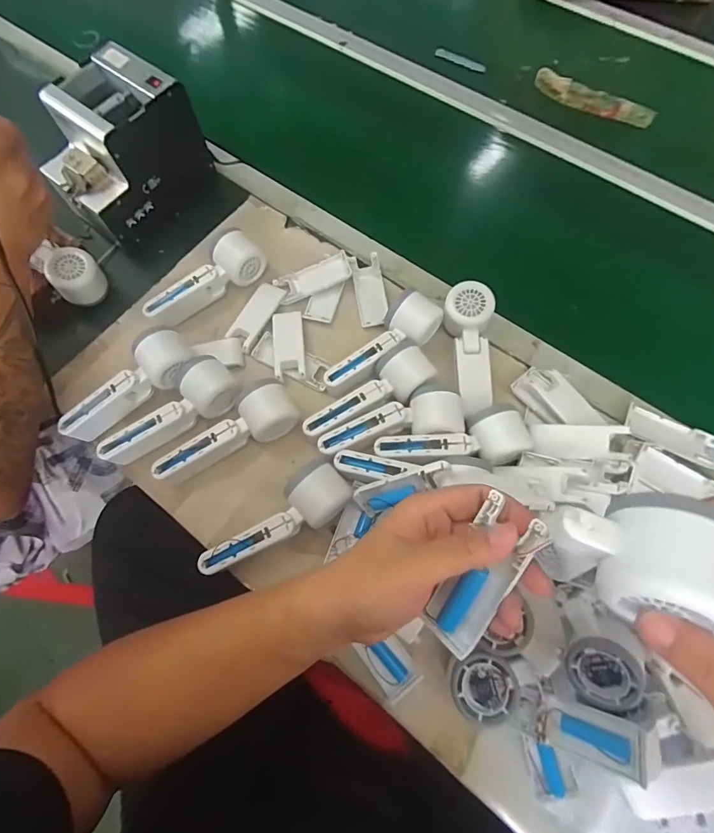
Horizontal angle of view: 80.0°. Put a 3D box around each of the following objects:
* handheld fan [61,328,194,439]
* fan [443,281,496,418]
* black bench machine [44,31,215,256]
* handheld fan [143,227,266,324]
[{"bbox_3d":[-0.269,-0.036,0.497,0.166,0.055,0.060,-35,73,-11],"label":"handheld fan"},{"bbox_3d":[0.133,-0.078,0.507,0.056,0.049,0.154,3,70,2],"label":"fan"},{"bbox_3d":[-0.313,-0.352,0.568,0.133,0.141,0.177,36,75,13],"label":"black bench machine"},{"bbox_3d":[-0.202,-0.181,0.558,0.168,0.049,0.056,-35,73,-11],"label":"handheld fan"}]

